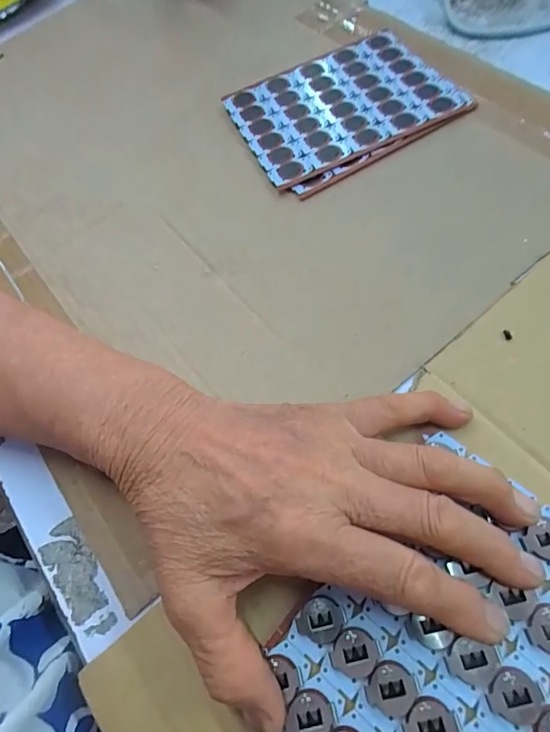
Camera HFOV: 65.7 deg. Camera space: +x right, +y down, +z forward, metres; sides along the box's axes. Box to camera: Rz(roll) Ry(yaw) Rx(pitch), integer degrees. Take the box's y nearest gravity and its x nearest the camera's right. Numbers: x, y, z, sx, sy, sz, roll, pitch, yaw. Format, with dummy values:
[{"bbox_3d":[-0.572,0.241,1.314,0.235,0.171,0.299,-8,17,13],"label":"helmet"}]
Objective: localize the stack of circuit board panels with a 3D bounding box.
[{"bbox_3d":[0.052,-0.198,0.327,0.156,0.007,0.127,-24,63,-3],"label":"stack of circuit board panels"}]

